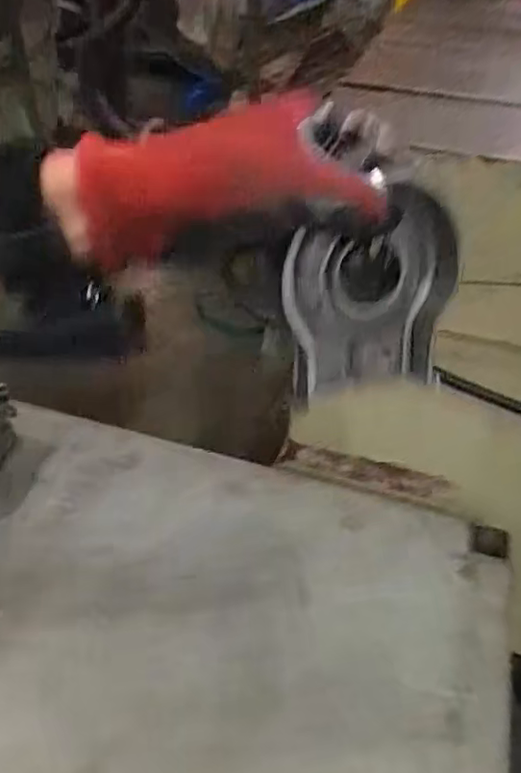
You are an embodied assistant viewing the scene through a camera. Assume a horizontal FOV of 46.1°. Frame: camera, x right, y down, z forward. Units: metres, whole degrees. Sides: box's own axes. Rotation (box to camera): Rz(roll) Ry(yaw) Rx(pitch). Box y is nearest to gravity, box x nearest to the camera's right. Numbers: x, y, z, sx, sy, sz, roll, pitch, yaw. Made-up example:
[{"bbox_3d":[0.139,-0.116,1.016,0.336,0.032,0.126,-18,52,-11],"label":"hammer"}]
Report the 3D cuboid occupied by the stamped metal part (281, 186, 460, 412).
[{"bbox_3d":[0.060,-0.045,0.346,0.105,0.123,0.016,-11,42,-14],"label":"stamped metal part"}]

